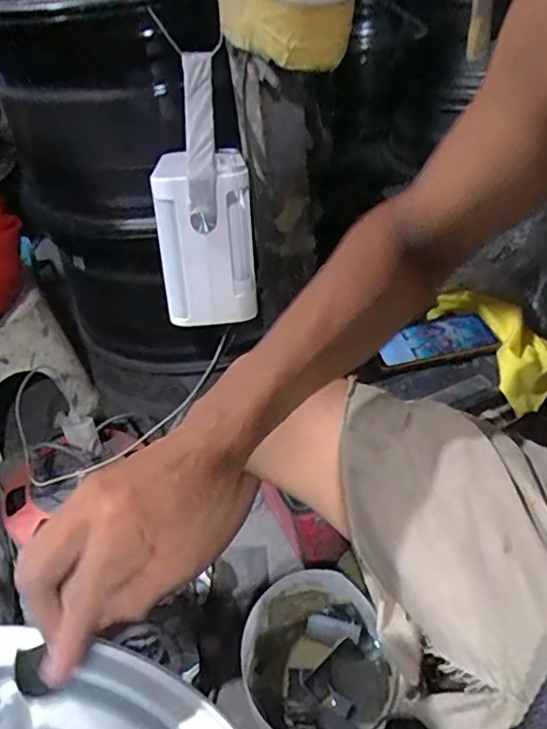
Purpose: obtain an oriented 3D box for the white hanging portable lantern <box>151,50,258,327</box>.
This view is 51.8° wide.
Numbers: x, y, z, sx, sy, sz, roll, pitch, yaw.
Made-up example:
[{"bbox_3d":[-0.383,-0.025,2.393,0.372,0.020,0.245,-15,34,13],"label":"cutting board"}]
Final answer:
[{"bbox_3d":[-0.074,-0.179,0.594,0.095,0.275,0.075,-1,16,6],"label":"white hanging portable lantern"}]

